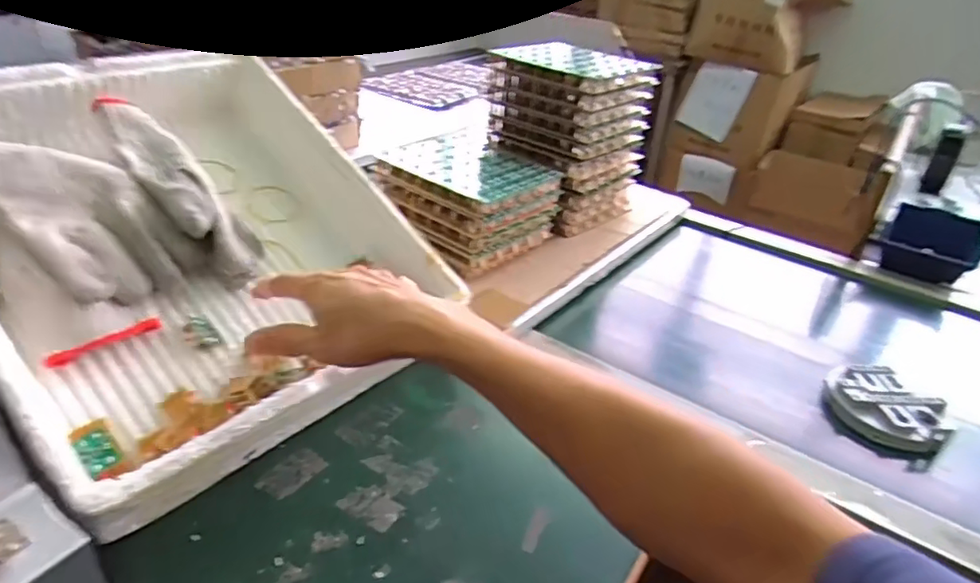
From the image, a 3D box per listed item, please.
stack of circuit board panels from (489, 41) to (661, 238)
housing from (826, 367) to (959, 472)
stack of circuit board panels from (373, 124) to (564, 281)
[{"bbox_3d":[0.110,-0.209,0.805,0.160,0.204,0.145,-21,41,-36],"label":"stack of circuit board panels"},{"bbox_3d":[0.377,0.117,0.568,0.073,0.046,0.104,-20,41,-35],"label":"housing"},{"bbox_3d":[-0.024,-0.105,0.709,0.157,0.101,0.159,28,39,31],"label":"stack of circuit board panels"}]

